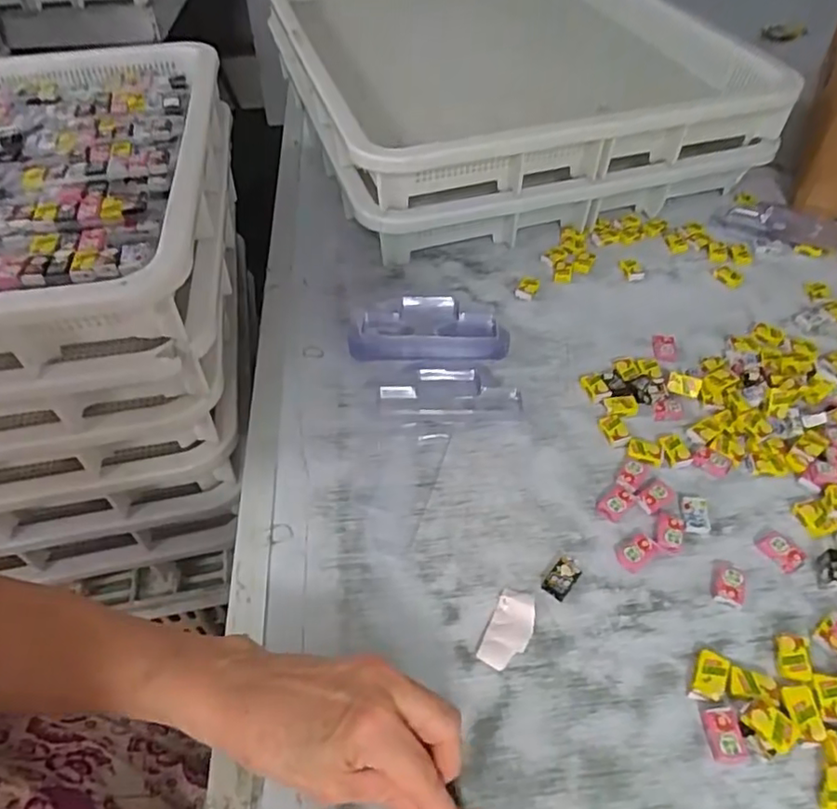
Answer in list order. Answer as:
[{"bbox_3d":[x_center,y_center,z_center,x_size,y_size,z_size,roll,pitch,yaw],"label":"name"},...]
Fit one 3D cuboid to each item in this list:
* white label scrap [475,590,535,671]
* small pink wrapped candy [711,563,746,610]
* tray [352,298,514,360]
[{"bbox_3d":[0.059,0.145,0.392,0.026,0.004,0.051,19,52,19],"label":"white label scrap"},{"bbox_3d":[0.208,0.120,0.406,0.019,0.008,0.029,16,51,17],"label":"small pink wrapped candy"},{"bbox_3d":[0.009,-0.070,0.562,0.139,0.028,0.071,-1,48,3],"label":"tray"}]

